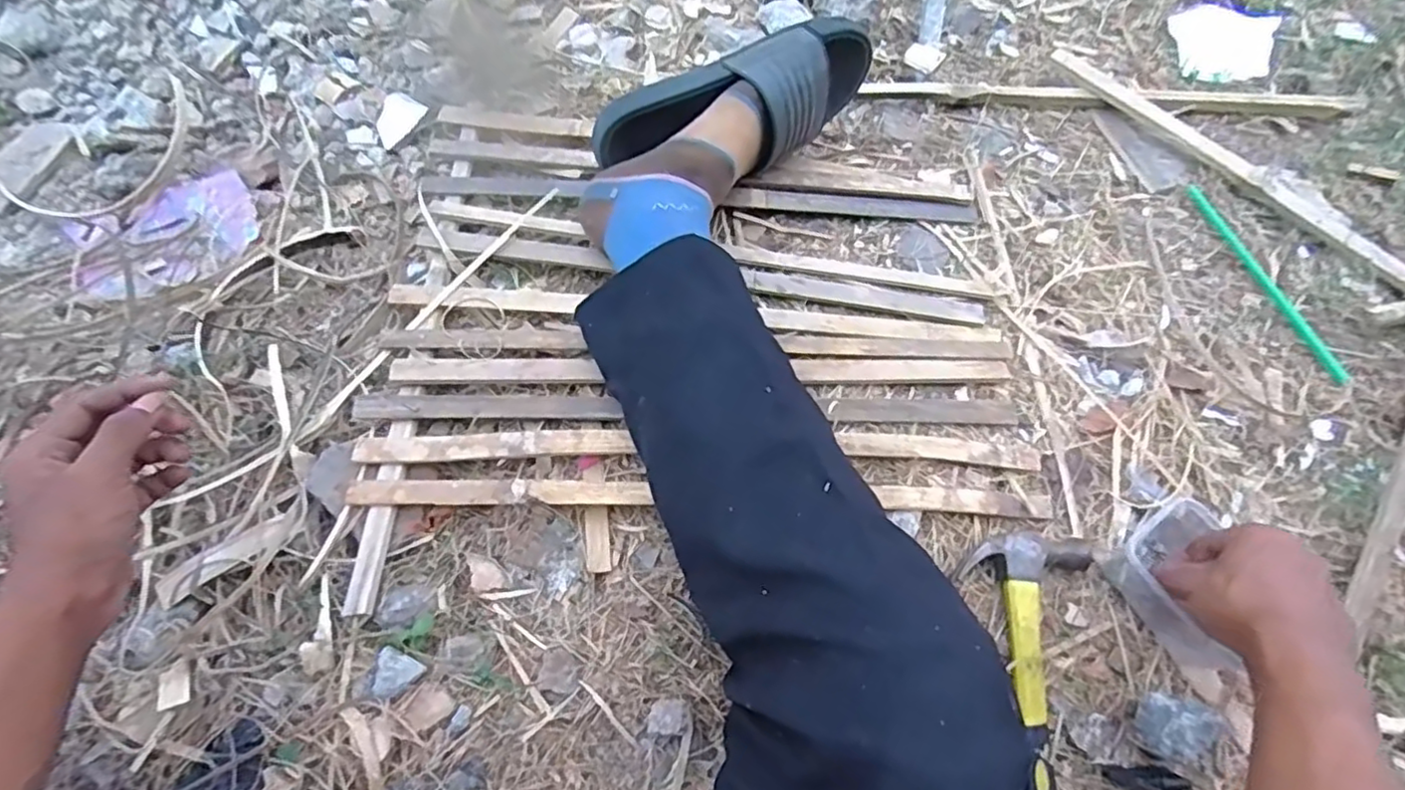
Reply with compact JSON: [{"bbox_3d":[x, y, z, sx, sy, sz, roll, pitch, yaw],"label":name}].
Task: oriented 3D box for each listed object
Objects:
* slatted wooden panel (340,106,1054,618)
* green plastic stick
[{"bbox_3d":[-0.010,-0.084,0.559,0.531,0.040,0.480,-3,67,-1],"label":"slatted wooden panel"},{"bbox_3d":[0.501,-0.104,0.586,0.013,0.008,0.215,-17,68,-6],"label":"green plastic stick"}]

